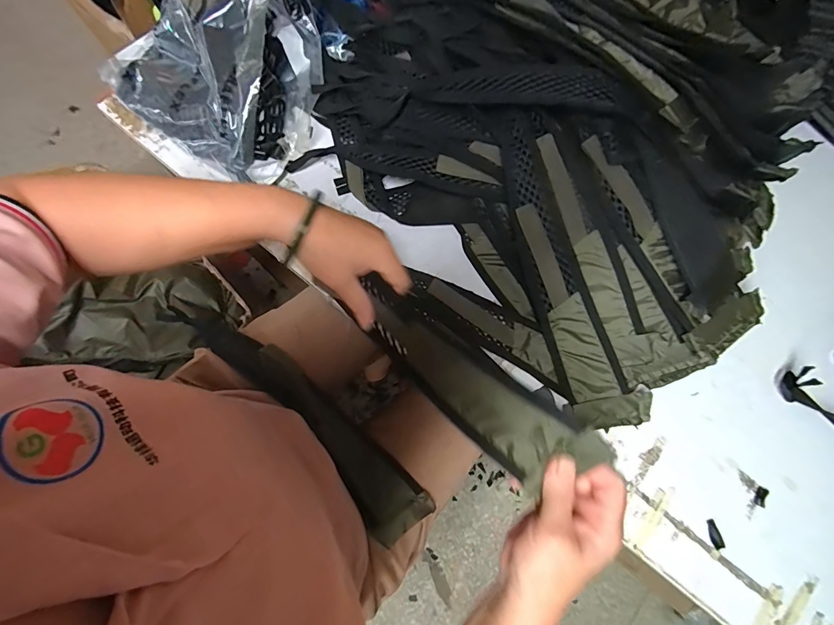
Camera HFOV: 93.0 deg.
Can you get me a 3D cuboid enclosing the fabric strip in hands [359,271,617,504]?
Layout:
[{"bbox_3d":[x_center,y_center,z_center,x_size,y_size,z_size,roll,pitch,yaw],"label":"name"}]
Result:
[{"bbox_3d":[0.033,0.057,0.339,0.238,0.013,0.070,38,116,26],"label":"fabric strip in hands"}]

